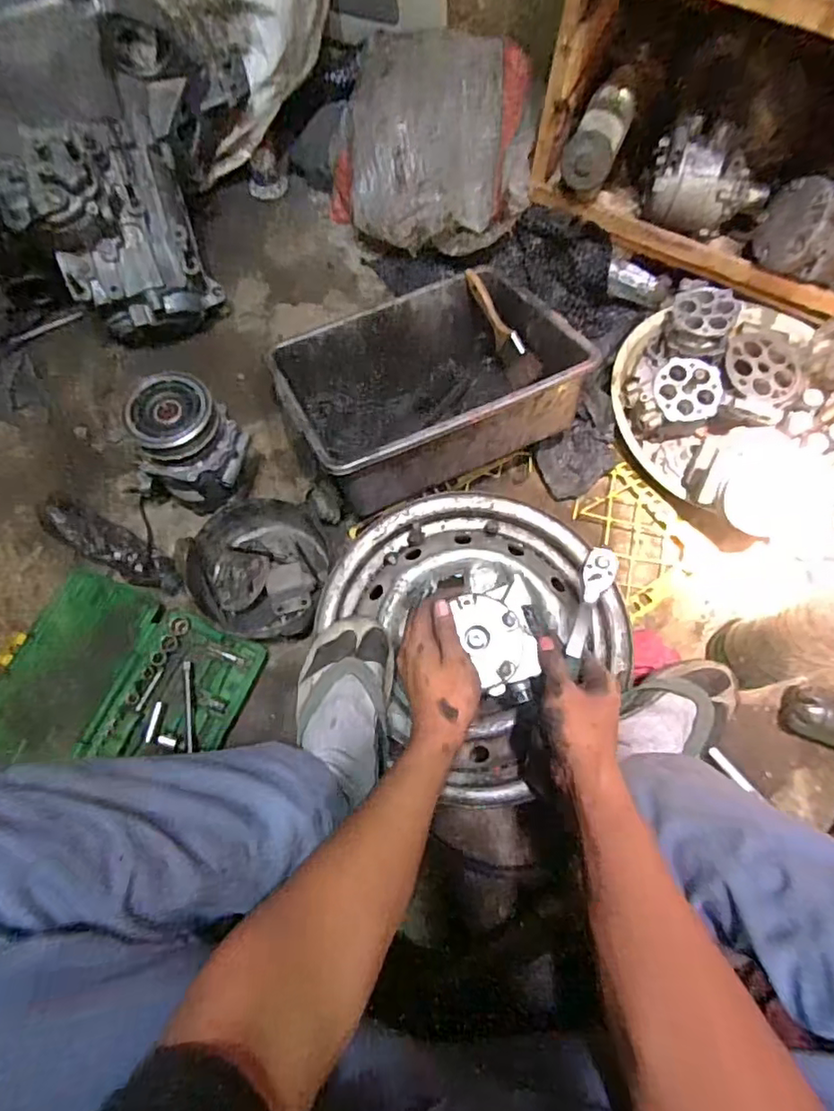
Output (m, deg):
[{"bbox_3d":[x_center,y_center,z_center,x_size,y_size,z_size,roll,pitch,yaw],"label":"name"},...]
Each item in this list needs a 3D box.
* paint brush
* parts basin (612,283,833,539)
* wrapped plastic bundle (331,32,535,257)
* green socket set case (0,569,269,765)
[{"bbox_3d":[0.128,-0.352,0.905,0.036,0.045,0.198,-28,88,-10],"label":"paint brush"},{"bbox_3d":[0.484,-0.230,0.882,0.347,0.122,0.349,0,69,0],"label":"parts basin"},{"bbox_3d":[0.016,-0.692,0.978,0.380,0.120,0.342,12,102,18],"label":"wrapped plastic bundle"},{"bbox_3d":[-0.404,0.182,0.782,0.337,0.038,0.270,19,71,7],"label":"green socket set case"}]

